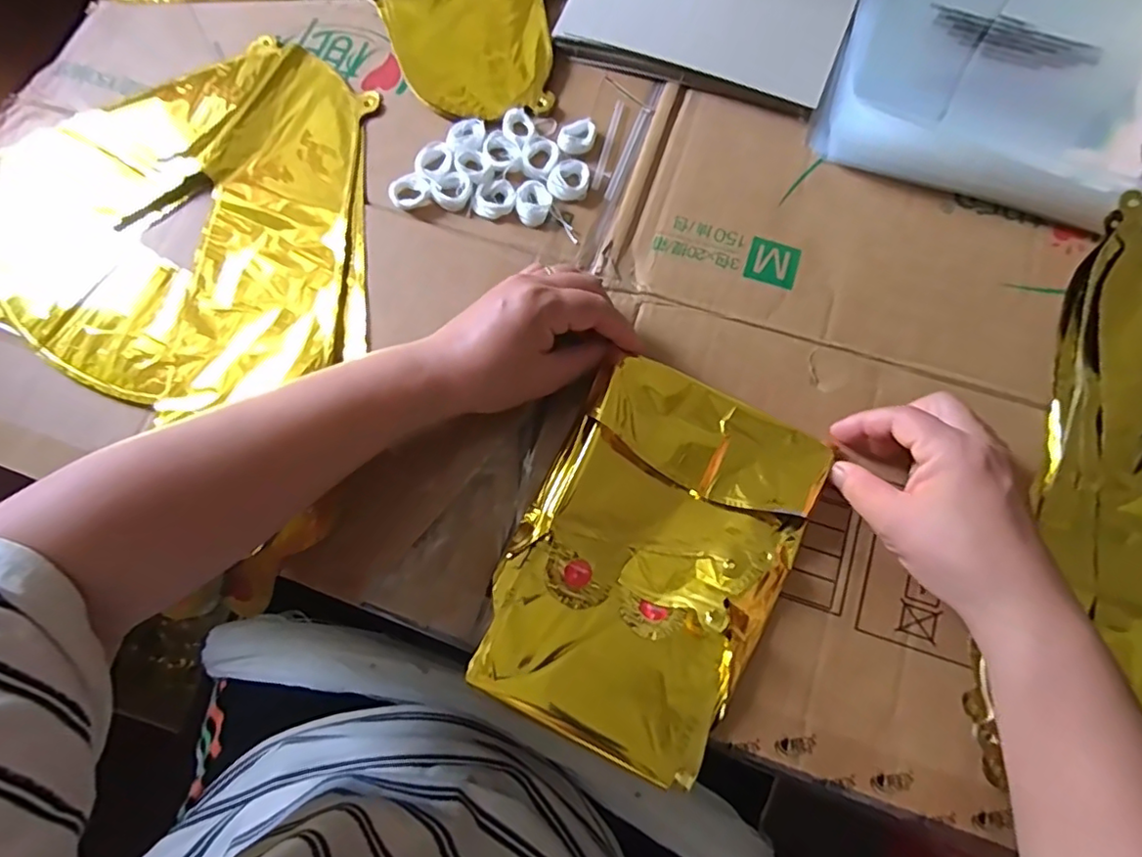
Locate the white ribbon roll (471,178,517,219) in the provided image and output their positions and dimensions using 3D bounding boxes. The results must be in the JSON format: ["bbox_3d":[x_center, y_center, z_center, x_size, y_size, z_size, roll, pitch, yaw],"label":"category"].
[{"bbox_3d":[-0.053,-0.159,0.415,0.030,0.008,0.025,-26,75,-6],"label":"white ribbon roll"}]

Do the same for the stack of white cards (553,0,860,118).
[{"bbox_3d":[0.111,-0.333,0.456,0.203,0.017,0.164,19,75,7],"label":"stack of white cards"}]

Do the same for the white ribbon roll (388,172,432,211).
[{"bbox_3d":[-0.112,-0.164,0.416,0.028,0.009,0.027,0,74,1],"label":"white ribbon roll"}]

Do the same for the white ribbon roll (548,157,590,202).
[{"bbox_3d":[-0.001,-0.174,0.416,0.029,0.007,0.030,0,74,1],"label":"white ribbon roll"}]

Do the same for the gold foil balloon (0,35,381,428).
[{"bbox_3d":[-0.323,-0.143,0.414,0.361,0.012,0.274,-4,74,0],"label":"gold foil balloon"}]

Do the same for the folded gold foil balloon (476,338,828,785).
[{"bbox_3d":[0.044,0.072,0.336,0.143,0.029,0.206,26,76,8],"label":"folded gold foil balloon"}]

